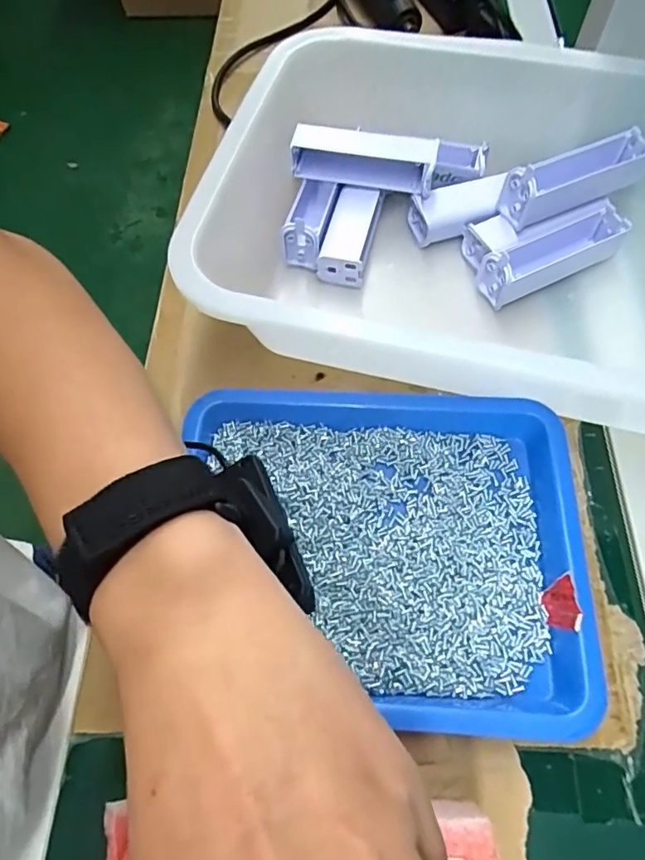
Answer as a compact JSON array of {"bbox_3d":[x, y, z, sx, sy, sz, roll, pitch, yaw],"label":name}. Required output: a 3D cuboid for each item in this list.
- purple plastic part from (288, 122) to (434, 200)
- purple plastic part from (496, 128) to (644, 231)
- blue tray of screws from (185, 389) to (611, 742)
[{"bbox_3d":[0.030,-0.192,0.388,0.099,0.028,0.032,11,64,6],"label":"purple plastic part"},{"bbox_3d":[0.173,-0.171,0.371,0.101,0.038,0.029,-24,66,-11],"label":"purple plastic part"},{"bbox_3d":[0.032,0.061,0.295,0.209,0.029,0.178,0,64,1],"label":"blue tray of screws"}]

